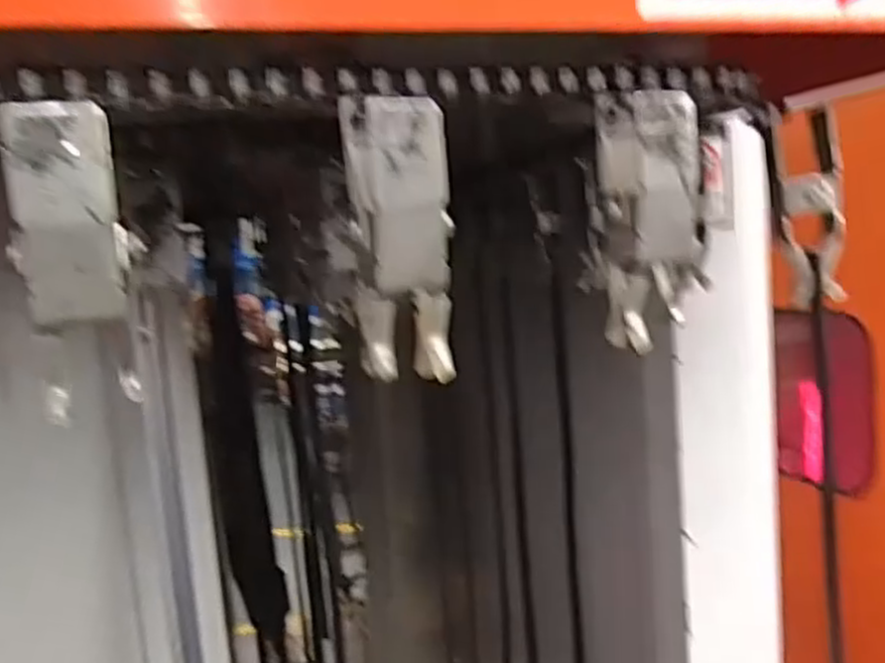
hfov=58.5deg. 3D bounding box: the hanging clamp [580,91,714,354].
[{"bbox_3d":[0.077,-0.043,0.307,0.037,0.092,0.029,-7,7,-18],"label":"hanging clamp"}]

